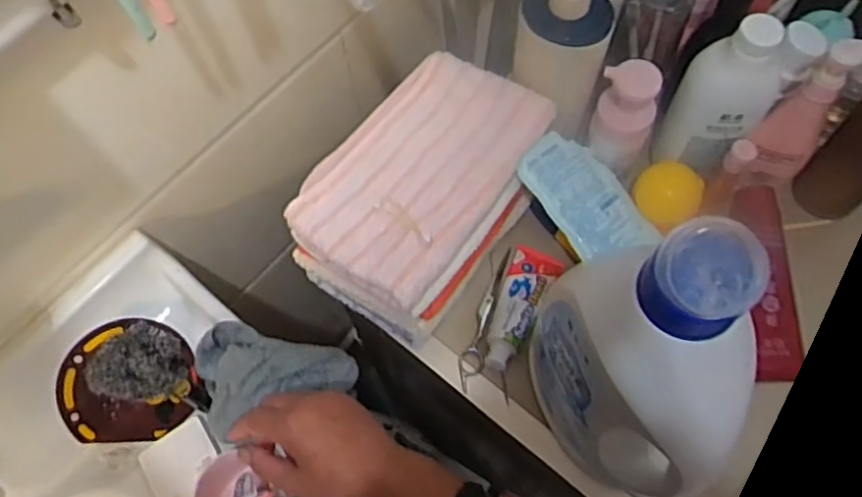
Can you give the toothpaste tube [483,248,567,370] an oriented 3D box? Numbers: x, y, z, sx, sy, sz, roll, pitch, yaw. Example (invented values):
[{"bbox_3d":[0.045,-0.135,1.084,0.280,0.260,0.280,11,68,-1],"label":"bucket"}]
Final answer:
[{"bbox_3d":[0.092,0.057,0.672,0.052,0.026,0.137,20,55,11],"label":"toothpaste tube"}]

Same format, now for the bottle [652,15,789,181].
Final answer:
[{"bbox_3d":[0.274,-0.142,0.624,0.080,0.189,0.060,30,71,15],"label":"bottle"}]

